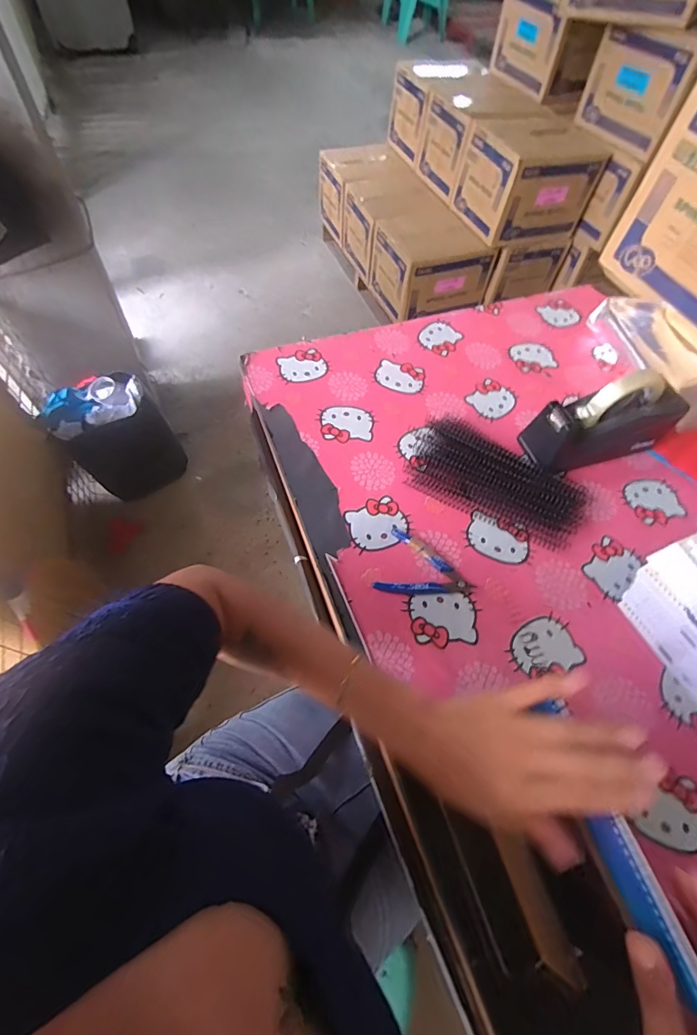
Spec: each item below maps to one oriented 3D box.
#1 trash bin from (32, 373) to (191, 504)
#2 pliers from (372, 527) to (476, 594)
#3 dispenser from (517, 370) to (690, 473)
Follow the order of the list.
[{"bbox_3d":[-0.762,-0.266,1.434,0.333,0.342,0.292,39,72,9],"label":"trash bin"},{"bbox_3d":[0.097,0.065,0.533,0.110,0.014,0.088,19,61,6],"label":"pliers"},{"bbox_3d":[0.359,-0.130,0.593,0.205,0.112,0.065,-9,62,-9],"label":"dispenser"}]

